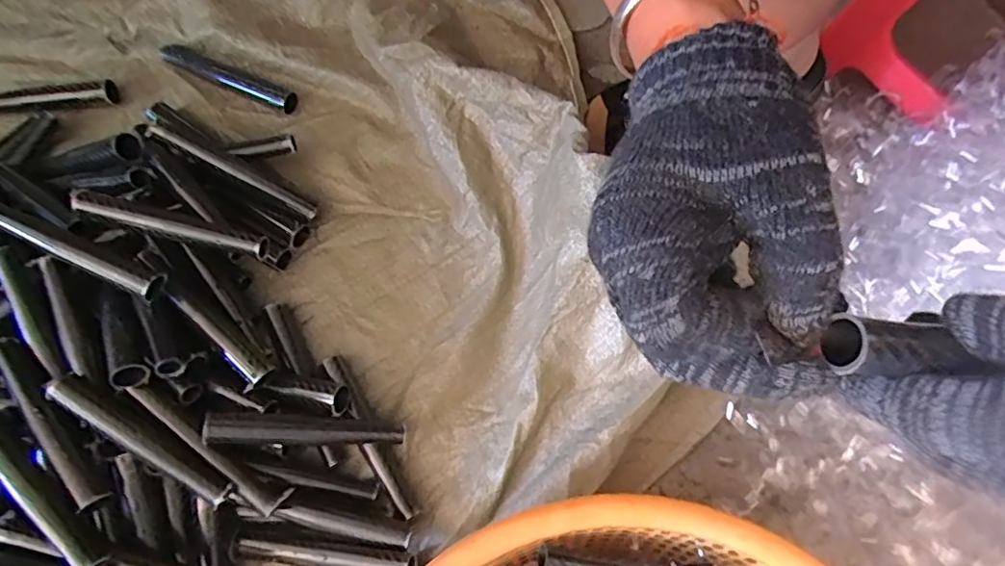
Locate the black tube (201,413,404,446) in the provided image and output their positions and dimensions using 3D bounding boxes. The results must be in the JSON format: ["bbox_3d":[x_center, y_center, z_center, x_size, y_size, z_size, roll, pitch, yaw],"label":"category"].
[{"bbox_3d":[-0.152,0.115,0.452,0.145,0.016,0.023,8,73,-21],"label":"black tube"}]

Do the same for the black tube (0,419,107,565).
[{"bbox_3d":[-0.331,0.144,0.407,0.150,0.016,0.020,40,76,12],"label":"black tube"}]

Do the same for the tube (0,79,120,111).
[{"bbox_3d":[-0.457,-0.176,0.563,0.151,0.028,0.026,-8,74,-2],"label":"tube"}]

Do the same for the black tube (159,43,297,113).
[{"bbox_3d":[-0.277,-0.208,0.586,0.151,0.019,0.023,23,76,6],"label":"black tube"}]

